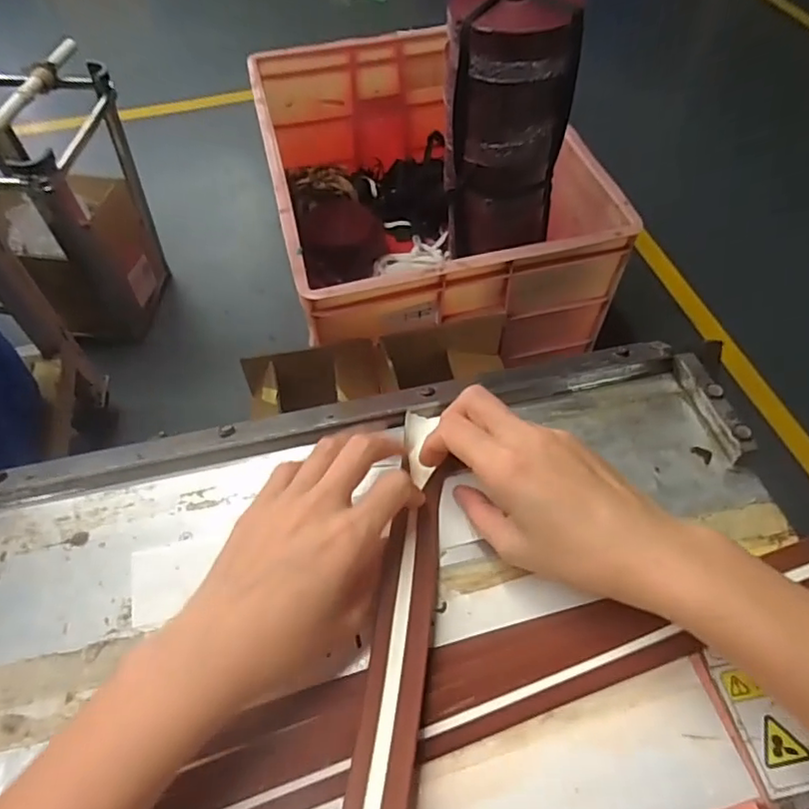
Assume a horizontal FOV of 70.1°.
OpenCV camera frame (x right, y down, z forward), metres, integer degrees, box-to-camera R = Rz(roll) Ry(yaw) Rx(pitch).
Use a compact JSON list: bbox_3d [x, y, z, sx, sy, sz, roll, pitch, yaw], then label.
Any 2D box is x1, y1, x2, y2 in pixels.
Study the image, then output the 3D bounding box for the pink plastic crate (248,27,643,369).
[{"bbox_3d":[0.026,-0.453,1.372,0.604,0.437,0.858,-12,57,-7],"label":"pink plastic crate"}]

